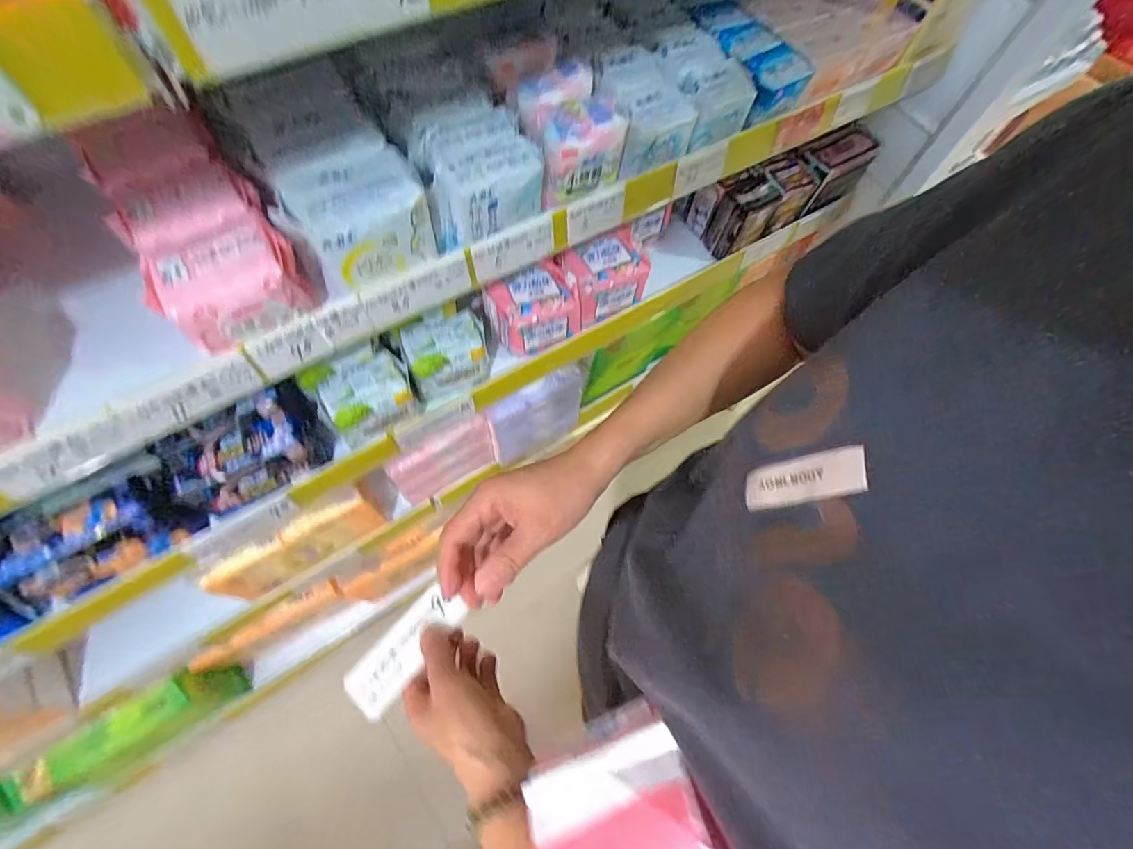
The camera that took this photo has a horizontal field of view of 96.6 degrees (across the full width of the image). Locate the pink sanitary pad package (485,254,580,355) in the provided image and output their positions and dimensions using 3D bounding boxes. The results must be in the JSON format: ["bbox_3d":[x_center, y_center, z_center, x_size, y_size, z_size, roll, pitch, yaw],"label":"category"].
[{"bbox_3d":[-0.040,-0.155,0.691,0.114,0.090,0.070,-19,65,-6],"label":"pink sanitary pad package"}]

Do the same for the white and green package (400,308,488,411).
[{"bbox_3d":[-0.153,-0.086,0.656,0.097,0.084,0.072,-20,65,-7],"label":"white and green package"}]

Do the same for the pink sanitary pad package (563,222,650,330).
[{"bbox_3d":[0.058,-0.207,0.724,0.118,0.088,0.066,-30,66,-11],"label":"pink sanitary pad package"}]

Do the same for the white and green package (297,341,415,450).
[{"bbox_3d":[-0.244,-0.033,0.610,0.112,0.066,0.076,-24,65,-9],"label":"white and green package"}]

